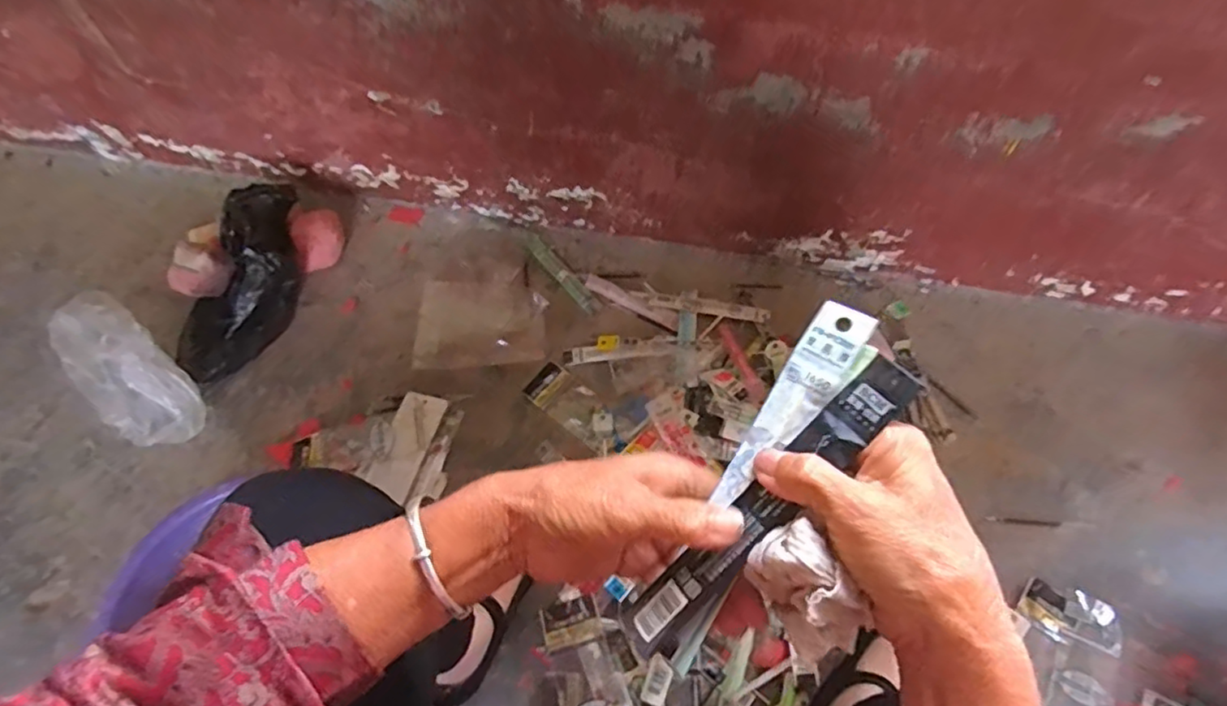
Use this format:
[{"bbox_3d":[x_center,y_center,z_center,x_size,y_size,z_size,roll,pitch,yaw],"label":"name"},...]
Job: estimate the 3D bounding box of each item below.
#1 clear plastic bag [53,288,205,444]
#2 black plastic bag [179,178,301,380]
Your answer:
[{"bbox_3d":[-0.630,0.026,0.797,0.232,0.068,0.113,41,71,6],"label":"clear plastic bag"},{"bbox_3d":[-0.529,-0.112,0.891,0.138,0.085,0.317,9,64,6],"label":"black plastic bag"}]

